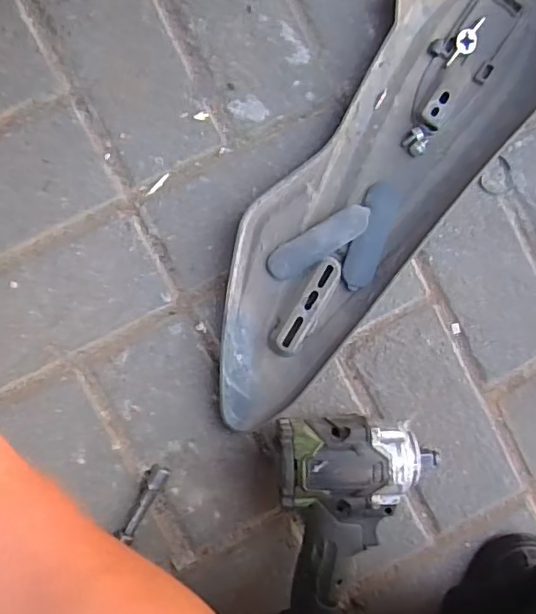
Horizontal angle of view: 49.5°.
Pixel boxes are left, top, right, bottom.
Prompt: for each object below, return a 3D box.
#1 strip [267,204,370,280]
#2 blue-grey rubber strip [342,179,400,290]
[{"bbox_3d":[0.042,-0.054,0.477,0.091,0.008,0.026,-31,95,-5],"label":"strip"},{"bbox_3d":[0.087,-0.061,0.496,0.027,0.010,0.094,19,89,-7],"label":"blue-grey rubber strip"}]

